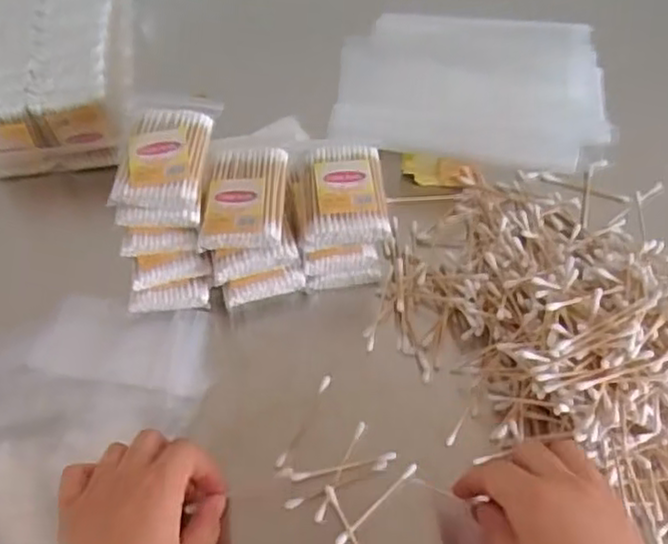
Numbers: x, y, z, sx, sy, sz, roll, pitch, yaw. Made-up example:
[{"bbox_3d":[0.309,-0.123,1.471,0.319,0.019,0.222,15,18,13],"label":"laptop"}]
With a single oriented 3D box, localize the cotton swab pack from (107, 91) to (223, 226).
[{"bbox_3d":[-0.115,-0.085,0.496,0.056,0.025,0.092,6,61,2],"label":"cotton swab pack"}]

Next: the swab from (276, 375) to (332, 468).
[{"bbox_3d":[-0.020,0.101,0.496,0.006,0.004,0.073,25,63,12],"label":"swab"}]

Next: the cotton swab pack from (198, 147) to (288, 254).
[{"bbox_3d":[-0.061,-0.052,0.496,0.054,0.017,0.076,3,61,0],"label":"cotton swab pack"}]

